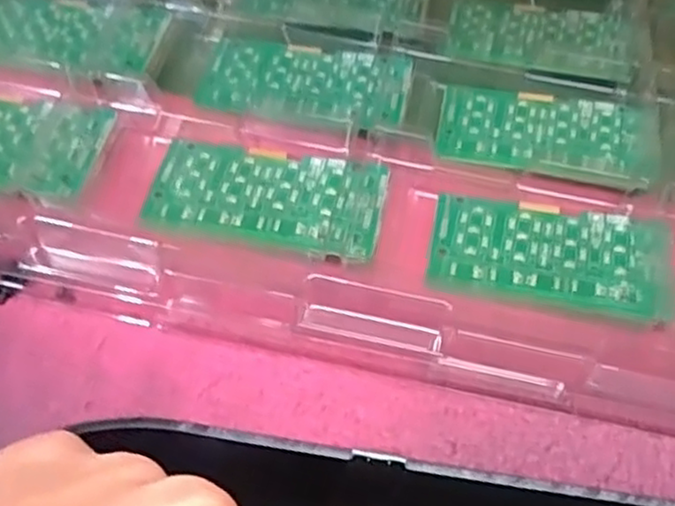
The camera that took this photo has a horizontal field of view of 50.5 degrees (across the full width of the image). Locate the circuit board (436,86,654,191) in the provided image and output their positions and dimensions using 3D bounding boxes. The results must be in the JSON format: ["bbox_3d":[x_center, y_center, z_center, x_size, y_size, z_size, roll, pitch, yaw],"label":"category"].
[{"bbox_3d":[0.093,-0.054,0.323,0.092,0.009,0.050,15,57,5],"label":"circuit board"}]

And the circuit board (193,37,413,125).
[{"bbox_3d":[-0.014,-0.080,0.328,0.092,0.005,0.045,10,56,2],"label":"circuit board"}]

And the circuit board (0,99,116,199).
[{"bbox_3d":[-0.141,-0.046,0.292,0.087,0.004,0.049,10,56,2],"label":"circuit board"}]

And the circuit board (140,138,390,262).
[{"bbox_3d":[-0.028,-0.024,0.290,0.092,0.004,0.048,11,57,9],"label":"circuit board"}]

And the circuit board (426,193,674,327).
[{"bbox_3d":[0.085,0.000,0.284,0.093,0.006,0.048,12,56,4],"label":"circuit board"}]

